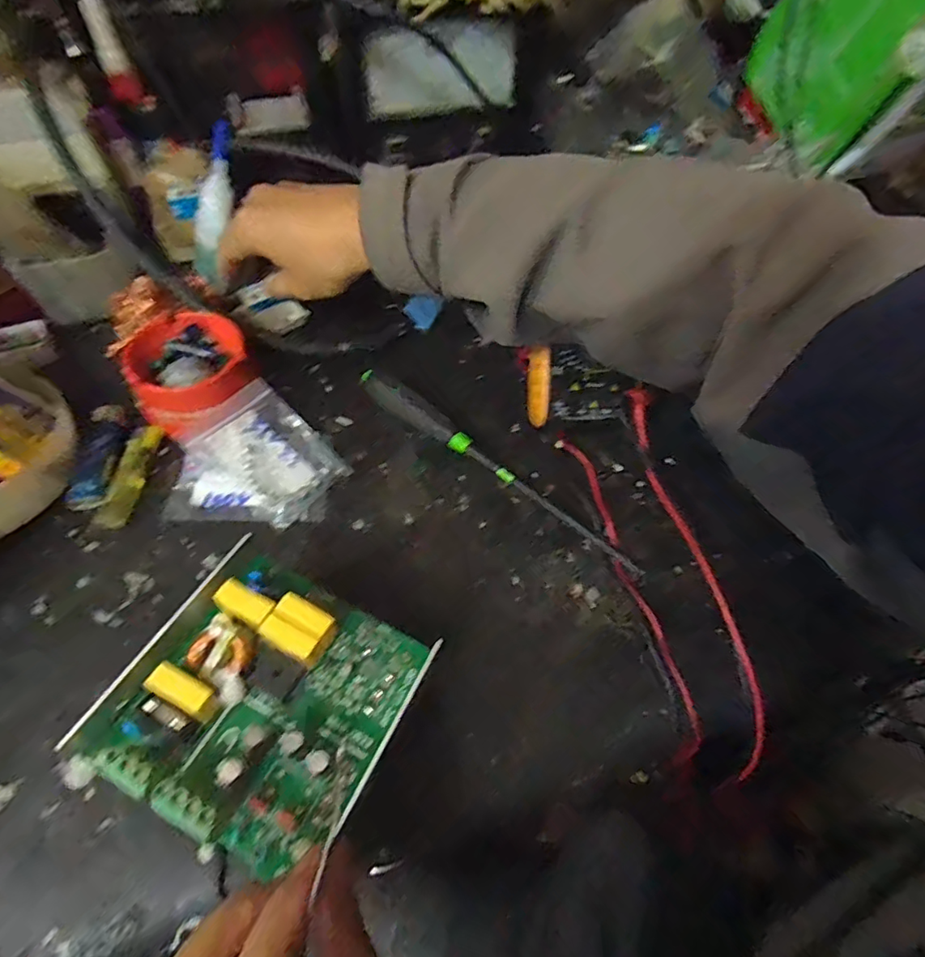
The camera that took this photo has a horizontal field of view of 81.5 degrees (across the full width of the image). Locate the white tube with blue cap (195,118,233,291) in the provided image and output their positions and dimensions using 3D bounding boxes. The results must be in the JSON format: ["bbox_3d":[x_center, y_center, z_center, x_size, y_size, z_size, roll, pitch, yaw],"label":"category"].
[{"bbox_3d":[-0.195,-0.212,0.416,0.023,0.116,0.016,20,19,8],"label":"white tube with blue cap"}]

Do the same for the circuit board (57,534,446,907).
[{"bbox_3d":[-0.086,0.091,0.234,0.113,0.029,0.105,27,60,12],"label":"circuit board"}]

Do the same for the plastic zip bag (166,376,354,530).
[{"bbox_3d":[-0.141,-0.007,0.358,0.095,0.028,0.100,37,63,17],"label":"plastic zip bag"}]

